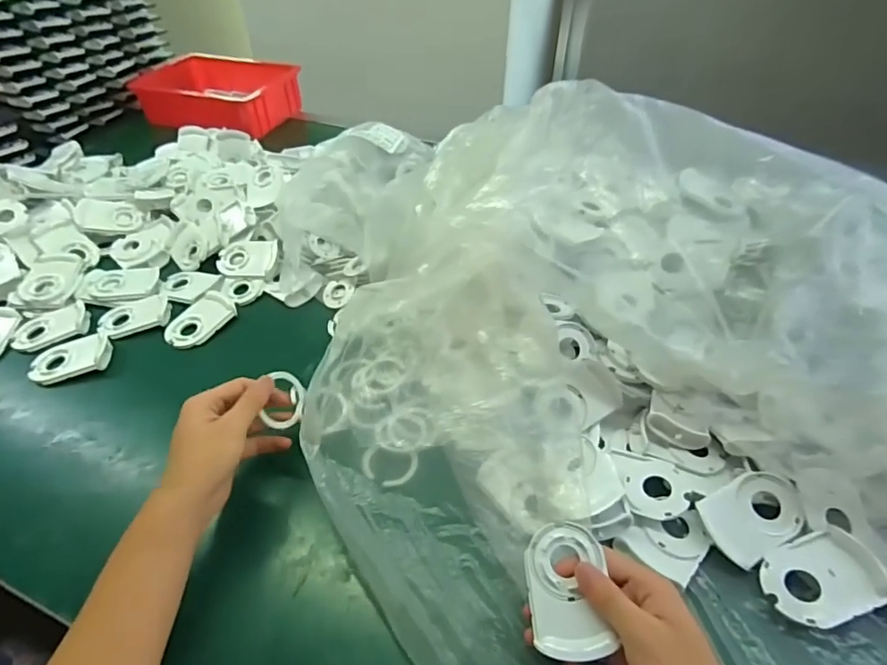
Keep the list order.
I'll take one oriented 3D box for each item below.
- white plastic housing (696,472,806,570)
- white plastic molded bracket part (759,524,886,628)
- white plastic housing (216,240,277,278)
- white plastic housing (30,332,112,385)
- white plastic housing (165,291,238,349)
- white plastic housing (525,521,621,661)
[{"bbox_3d":[0.258,0.152,0.416,0.077,0.022,0.054,-18,47,-17],"label":"white plastic housing"},{"bbox_3d":[0.281,0.183,0.373,0.071,0.030,0.055,-11,45,-11],"label":"white plastic molded bracket part"},{"bbox_3d":[-0.264,-0.100,0.675,0.083,0.015,0.051,1,73,7],"label":"white plastic housing"},{"bbox_3d":[-0.422,0.030,0.569,0.080,0.014,0.053,-18,47,-17],"label":"white plastic housing"},{"bbox_3d":[-0.298,-0.015,0.611,0.051,0.018,0.081,24,49,23],"label":"white plastic housing"},{"bbox_3d":[0.086,0.178,0.350,0.053,0.005,0.084,-4,61,5],"label":"white plastic housing"}]

